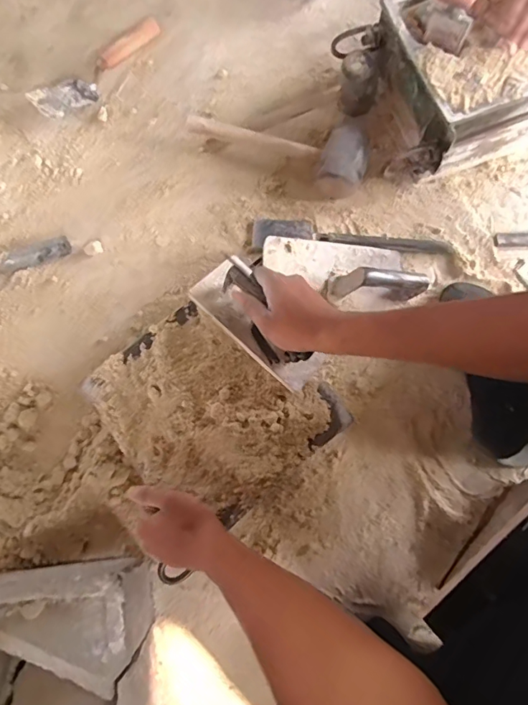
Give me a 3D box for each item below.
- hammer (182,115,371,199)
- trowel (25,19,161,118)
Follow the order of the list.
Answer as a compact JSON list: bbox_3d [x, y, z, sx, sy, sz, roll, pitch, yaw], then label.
[{"bbox_3d":[0.025,-0.337,0.739,0.286,0.081,0.081,24,79,4],"label":"hammer"},{"bbox_3d":[-0.291,-0.501,0.827,0.265,0.046,0.065,-43,82,-8],"label":"trowel"}]

